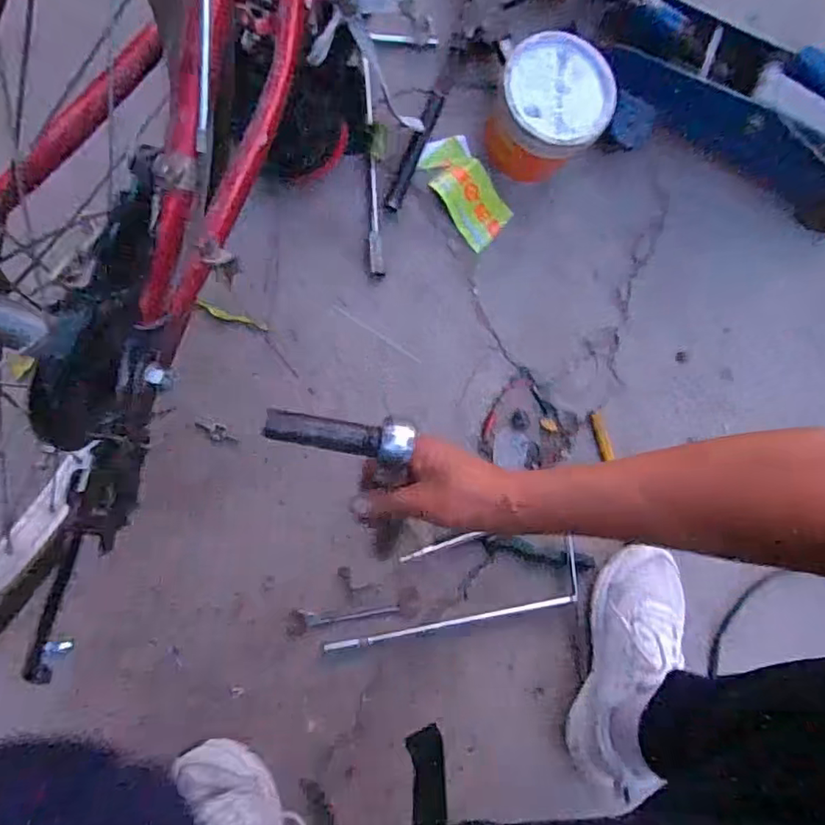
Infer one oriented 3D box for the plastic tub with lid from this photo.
[{"bbox_3d":[0.149,-0.331,0.632,0.114,0.110,0.109,0,90,-8],"label":"plastic tub with lid"}]

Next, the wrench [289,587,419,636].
[{"bbox_3d":[-0.064,0.219,0.620,0.142,0.011,0.029,-8,91,-8],"label":"wrench"}]

